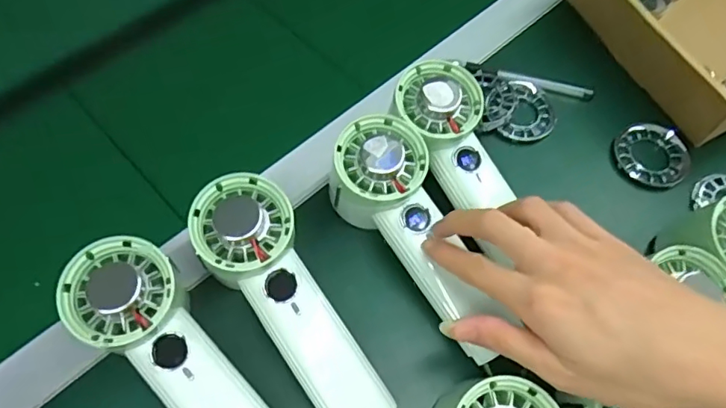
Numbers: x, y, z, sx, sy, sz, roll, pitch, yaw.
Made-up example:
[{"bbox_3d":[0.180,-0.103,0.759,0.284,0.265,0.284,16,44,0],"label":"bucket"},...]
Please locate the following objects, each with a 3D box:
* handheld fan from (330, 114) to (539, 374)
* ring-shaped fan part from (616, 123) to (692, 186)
[{"bbox_3d":[0.037,0.027,0.362,0.063,0.034,0.182,-26,87,-15],"label":"handheld fan"},{"bbox_3d":[0.237,-0.039,0.439,0.058,0.015,0.049,28,65,12],"label":"ring-shaped fan part"}]

